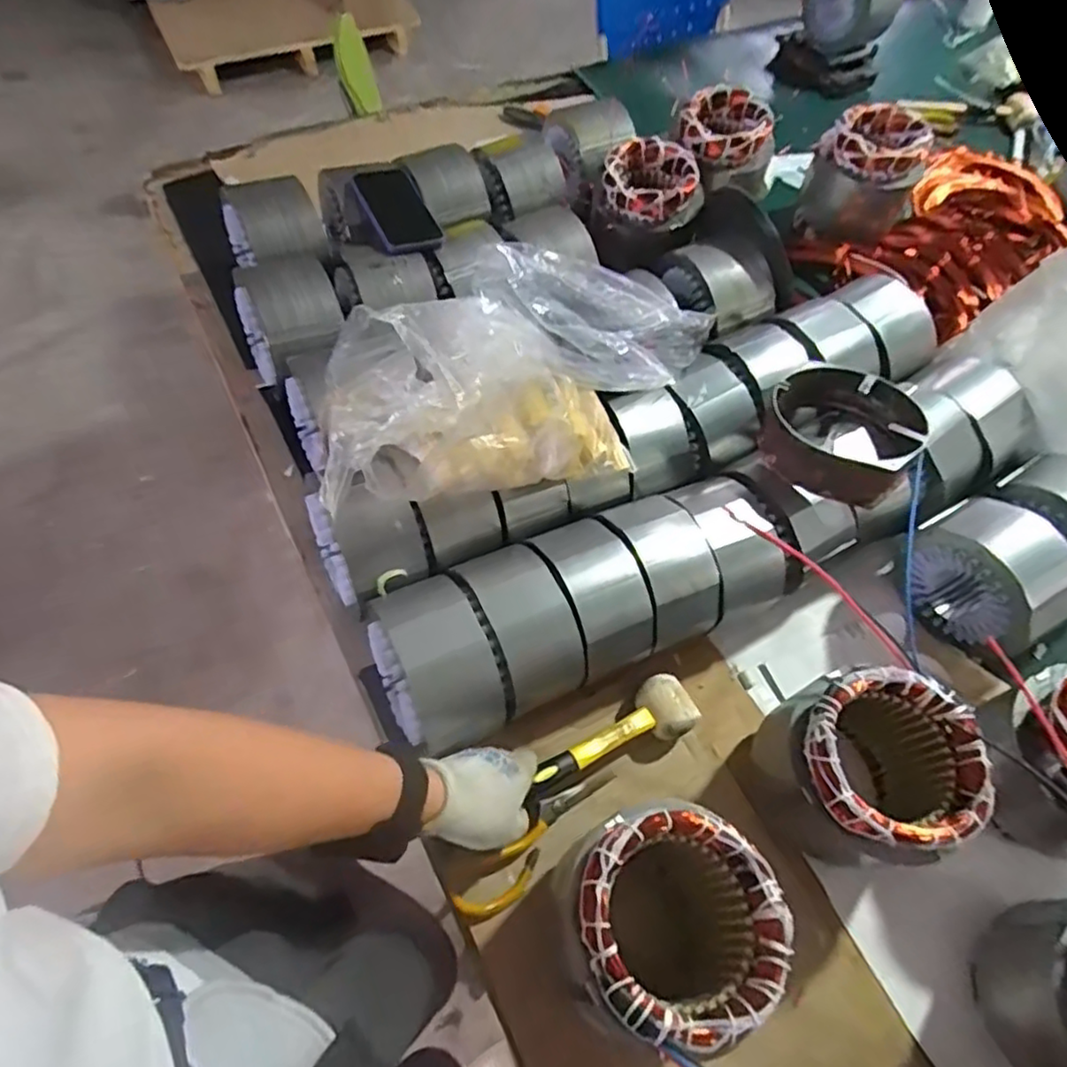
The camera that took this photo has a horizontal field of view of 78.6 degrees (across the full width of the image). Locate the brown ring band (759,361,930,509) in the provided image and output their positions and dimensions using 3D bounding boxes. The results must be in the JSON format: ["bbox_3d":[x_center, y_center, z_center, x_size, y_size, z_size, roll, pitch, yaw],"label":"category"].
[{"bbox_3d":[0.318,-0.107,0.673,0.147,0.074,0.150,8,49,23],"label":"brown ring band"}]

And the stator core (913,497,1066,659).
[{"bbox_3d":[0.471,0.048,0.677,0.086,0.121,0.144,-23,65,-15],"label":"stator core"}]

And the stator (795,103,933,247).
[{"bbox_3d":[0.495,-0.533,0.982,0.154,0.141,0.128,26,63,11],"label":"stator"}]

